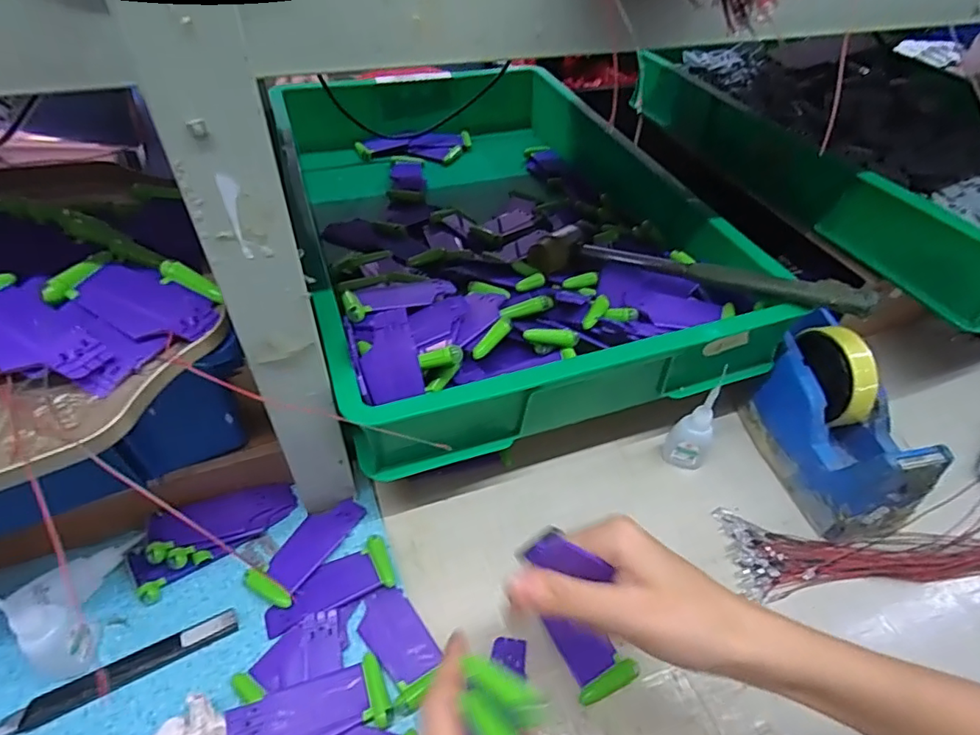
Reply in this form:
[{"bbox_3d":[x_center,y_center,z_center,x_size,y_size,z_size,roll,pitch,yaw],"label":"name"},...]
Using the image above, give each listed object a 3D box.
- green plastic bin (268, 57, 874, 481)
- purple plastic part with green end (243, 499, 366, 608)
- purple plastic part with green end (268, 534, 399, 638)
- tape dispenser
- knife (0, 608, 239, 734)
[{"bbox_3d":[-0.009,-0.166,0.557,0.349,0.109,0.537,-14,50,-16],"label":"green plastic bin"},{"bbox_3d":[-0.138,0.133,0.410,0.040,0.007,0.090,23,50,17],"label":"purple plastic part with green end"},{"bbox_3d":[-0.115,0.158,0.388,0.090,0.007,0.037,-22,52,-22],"label":"purple plastic part with green end"},{"bbox_3d":[0.286,0.038,0.455,0.070,0.102,0.173,-9,48,-12],"label":"tape dispenser"},{"bbox_3d":[-0.247,0.199,0.344,0.164,0.010,0.017,-20,52,-21],"label":"knife"}]

